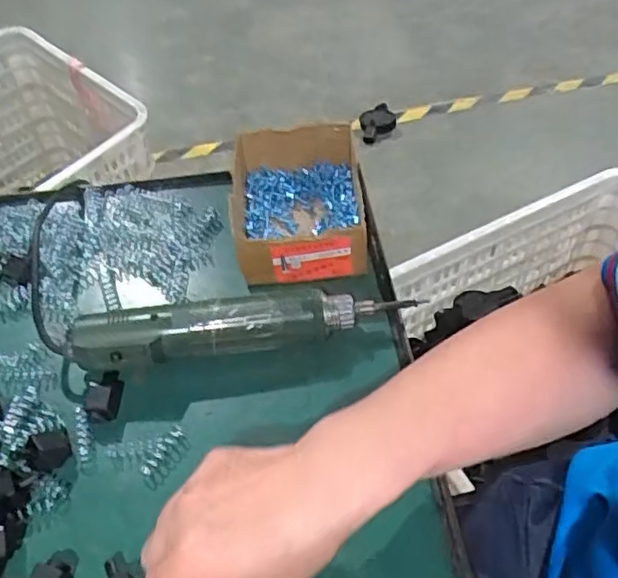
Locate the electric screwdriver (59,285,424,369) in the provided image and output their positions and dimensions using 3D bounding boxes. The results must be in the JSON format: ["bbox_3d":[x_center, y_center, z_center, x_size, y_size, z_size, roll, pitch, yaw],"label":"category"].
[{"bbox_3d":[-0.048,0.026,0.474,0.246,0.040,0.047,-7,51,-4],"label":"electric screwdriver"}]

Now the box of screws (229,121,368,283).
[{"bbox_3d":[-0.010,-0.072,0.541,0.105,0.054,0.137,-3,51,-1],"label":"box of screws"}]

